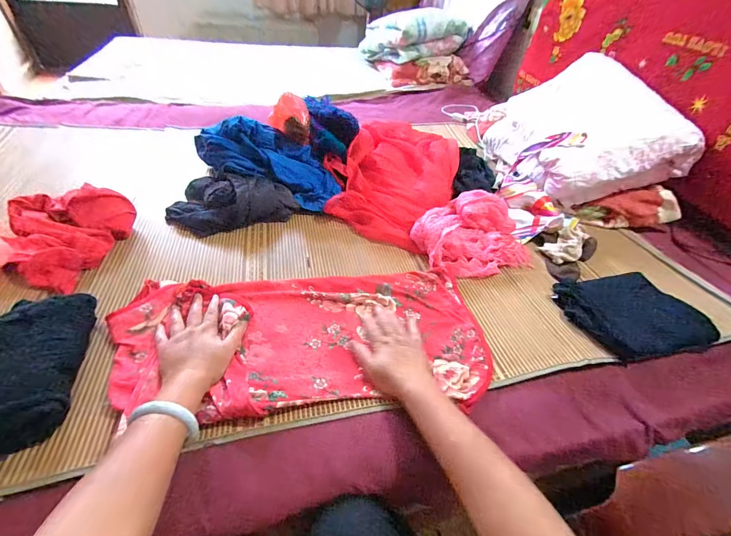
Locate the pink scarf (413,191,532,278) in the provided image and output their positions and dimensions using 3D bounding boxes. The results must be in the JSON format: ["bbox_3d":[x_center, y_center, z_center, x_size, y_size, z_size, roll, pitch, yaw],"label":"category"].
[{"bbox_3d":[0.236,-0.085,0.717,0.233,0.069,0.205,-14,48,-18],"label":"pink scarf"}]

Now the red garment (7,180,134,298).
[{"bbox_3d":[-0.588,-0.070,0.606,0.195,0.078,0.208,9,45,4],"label":"red garment"}]

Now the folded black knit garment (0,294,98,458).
[{"bbox_3d":[-0.482,0.141,0.424,0.174,0.055,0.232,-10,47,-15],"label":"folded black knit garment"}]

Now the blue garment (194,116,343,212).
[{"bbox_3d":[-0.241,-0.267,0.797,0.373,0.115,0.142,24,46,-9],"label":"blue garment"}]

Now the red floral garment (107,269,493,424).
[{"bbox_3d":[-0.088,0.109,0.521,0.576,0.026,0.251,-2,43,-10],"label":"red floral garment"}]

